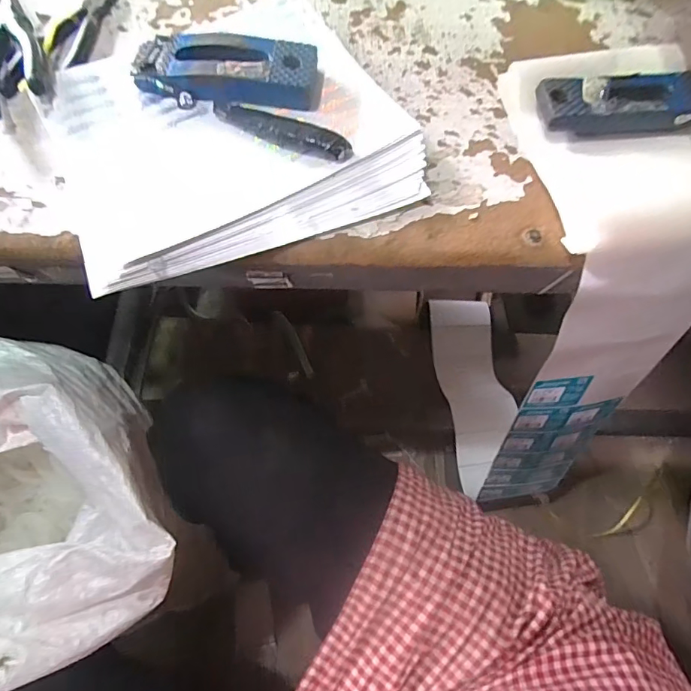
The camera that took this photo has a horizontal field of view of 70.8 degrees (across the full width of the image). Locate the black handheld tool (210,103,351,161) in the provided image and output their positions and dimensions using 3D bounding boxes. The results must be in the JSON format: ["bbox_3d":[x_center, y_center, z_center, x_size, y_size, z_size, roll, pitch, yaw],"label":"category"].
[{"bbox_3d":[-0.048,-0.161,0.360,0.112,0.010,0.023,24,69,9],"label":"black handheld tool"}]

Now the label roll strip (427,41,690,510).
[{"bbox_3d":[0.220,-0.003,0.592,0.146,0.567,0.318,-9,68,-4],"label":"label roll strip"}]

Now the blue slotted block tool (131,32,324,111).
[{"bbox_3d":[-0.090,-0.212,0.376,0.140,0.023,0.057,4,67,1],"label":"blue slotted block tool"}]

